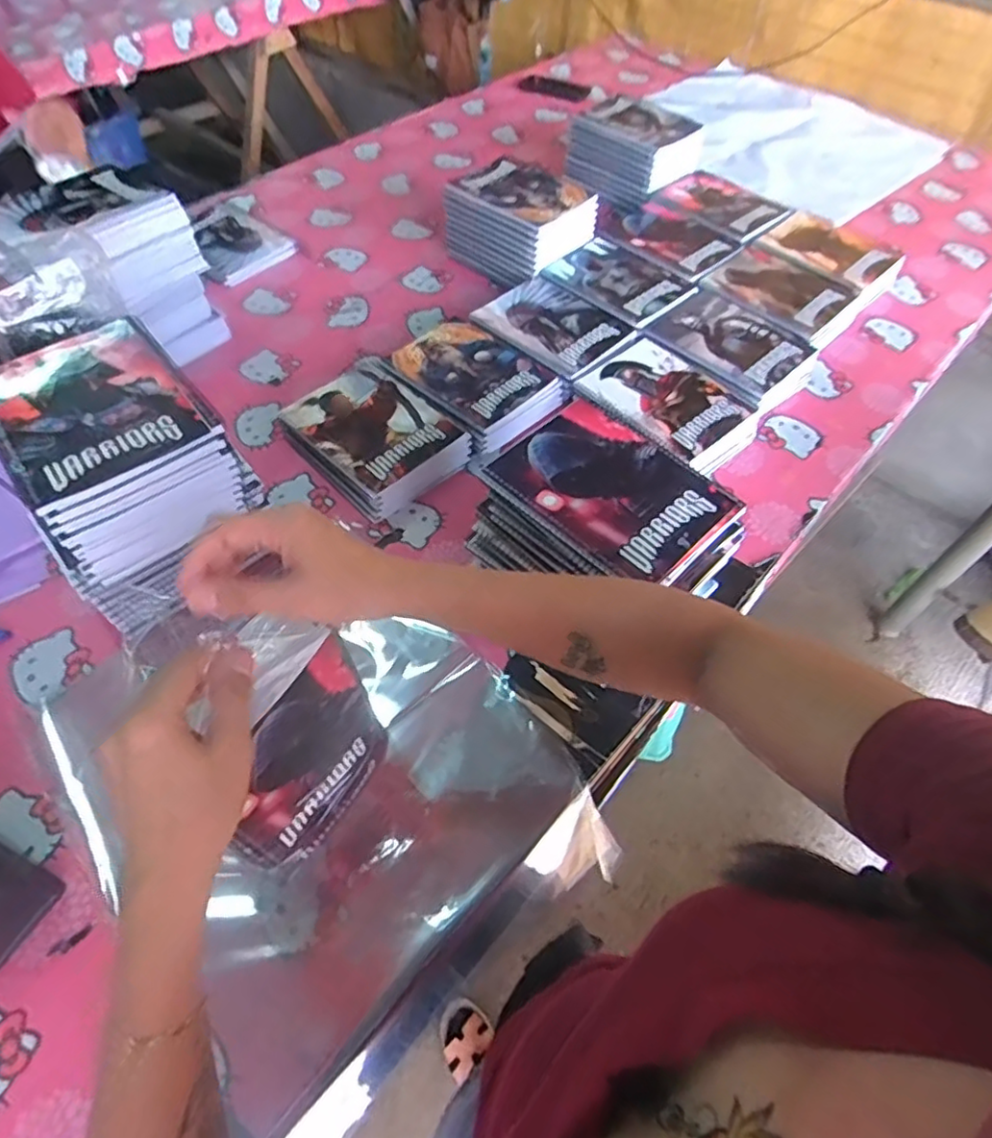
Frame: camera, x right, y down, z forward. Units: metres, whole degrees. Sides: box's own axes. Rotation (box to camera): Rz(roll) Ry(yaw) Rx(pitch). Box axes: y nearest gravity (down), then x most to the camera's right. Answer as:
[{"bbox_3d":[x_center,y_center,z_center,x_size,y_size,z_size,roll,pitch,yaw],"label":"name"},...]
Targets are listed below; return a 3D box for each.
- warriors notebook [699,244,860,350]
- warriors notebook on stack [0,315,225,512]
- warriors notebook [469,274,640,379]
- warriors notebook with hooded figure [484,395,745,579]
[{"bbox_3d":[0.461,-0.446,1.024,0.184,0.010,0.205,-38,65,-25],"label":"warriors notebook"},{"bbox_3d":[-0.366,-0.152,0.583,0.160,0.015,0.192,-33,62,-23],"label":"warriors notebook on stack"},{"bbox_3d":[0.087,-0.367,0.957,0.200,0.007,0.160,38,62,22],"label":"warriors notebook"},{"bbox_3d":[0.109,-0.080,0.617,0.147,0.012,0.199,-38,65,-25],"label":"warriors notebook with hooded figure"}]

